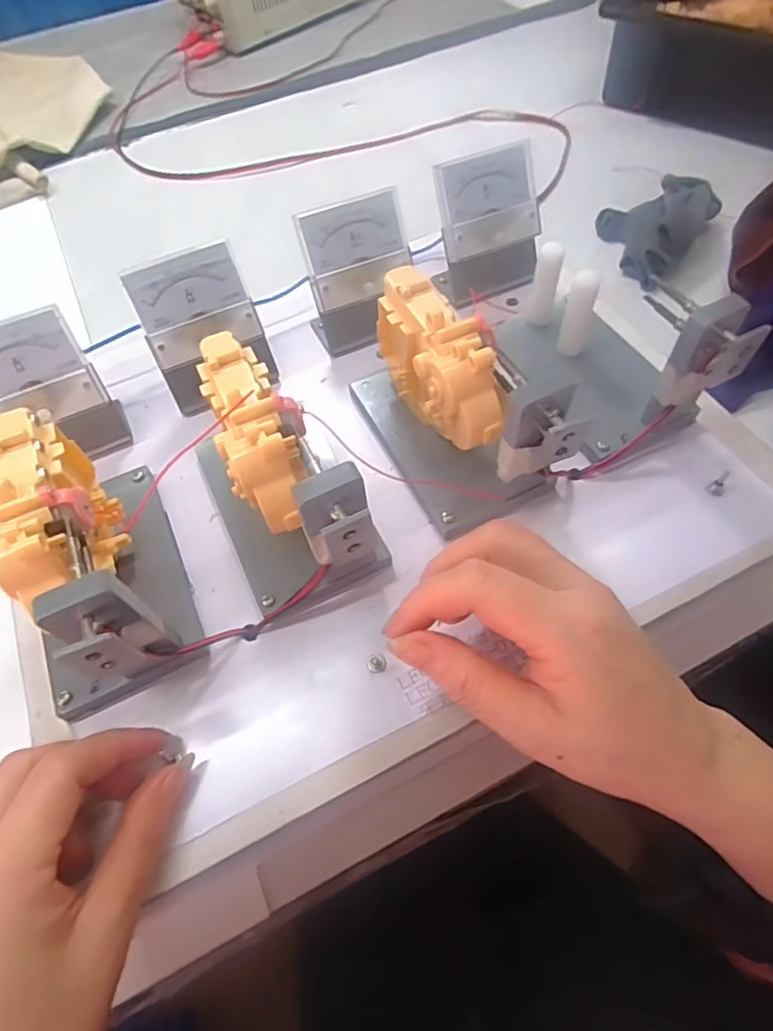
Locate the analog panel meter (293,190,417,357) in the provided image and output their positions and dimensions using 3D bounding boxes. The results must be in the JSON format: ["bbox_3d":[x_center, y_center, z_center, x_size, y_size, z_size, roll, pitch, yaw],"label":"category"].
[{"bbox_3d":[-0.017,-0.149,0.348,0.067,0.068,0.045,-20,60,-8],"label":"analog panel meter"}]

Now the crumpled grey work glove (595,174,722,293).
[{"bbox_3d":[0.234,-0.262,0.499,0.088,0.047,0.115,28,65,19],"label":"crumpled grey work glove"}]

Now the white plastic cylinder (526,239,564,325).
[{"bbox_3d":[0.095,-0.138,0.338,0.015,0.049,0.011,9,60,10],"label":"white plastic cylinder"}]

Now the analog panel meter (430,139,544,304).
[{"bbox_3d":[0.068,-0.185,0.361,0.066,0.070,0.047,-20,60,-8],"label":"analog panel meter"}]

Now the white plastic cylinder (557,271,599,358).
[{"bbox_3d":[0.110,-0.116,0.326,0.014,0.049,0.013,14,61,12],"label":"white plastic cylinder"}]

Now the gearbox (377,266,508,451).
[{"bbox_3d":[0.023,-0.079,0.275,0.039,0.038,0.099,-21,60,-8],"label":"gearbox"}]

